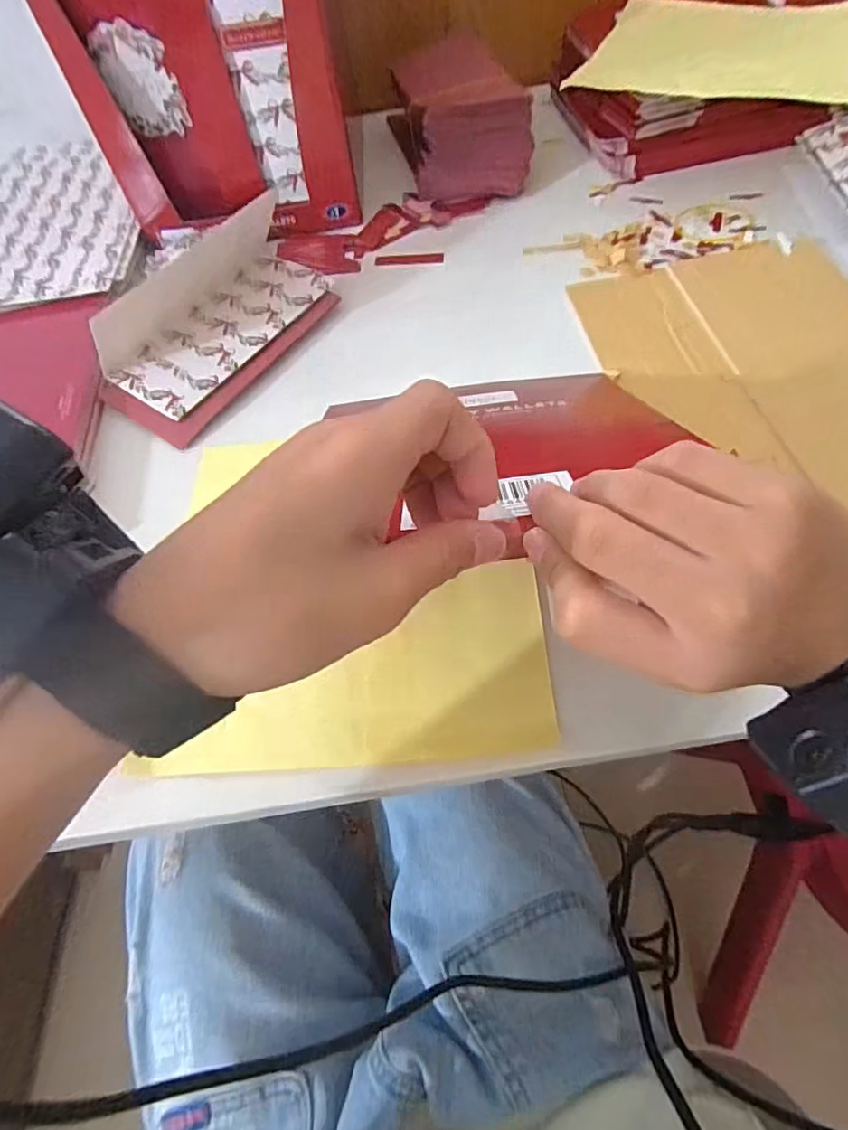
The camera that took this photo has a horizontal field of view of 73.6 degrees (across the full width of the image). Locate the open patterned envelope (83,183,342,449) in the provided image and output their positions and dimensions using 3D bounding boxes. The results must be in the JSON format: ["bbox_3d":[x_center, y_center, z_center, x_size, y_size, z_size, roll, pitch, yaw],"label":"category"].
[{"bbox_3d":[-0.155,-0.199,0.430,0.105,0.052,0.203,29,66,22],"label":"open patterned envelope"}]

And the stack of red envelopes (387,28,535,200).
[{"bbox_3d":[0.030,-0.429,0.543,0.108,0.075,0.176,-12,58,-1],"label":"stack of red envelopes"}]

